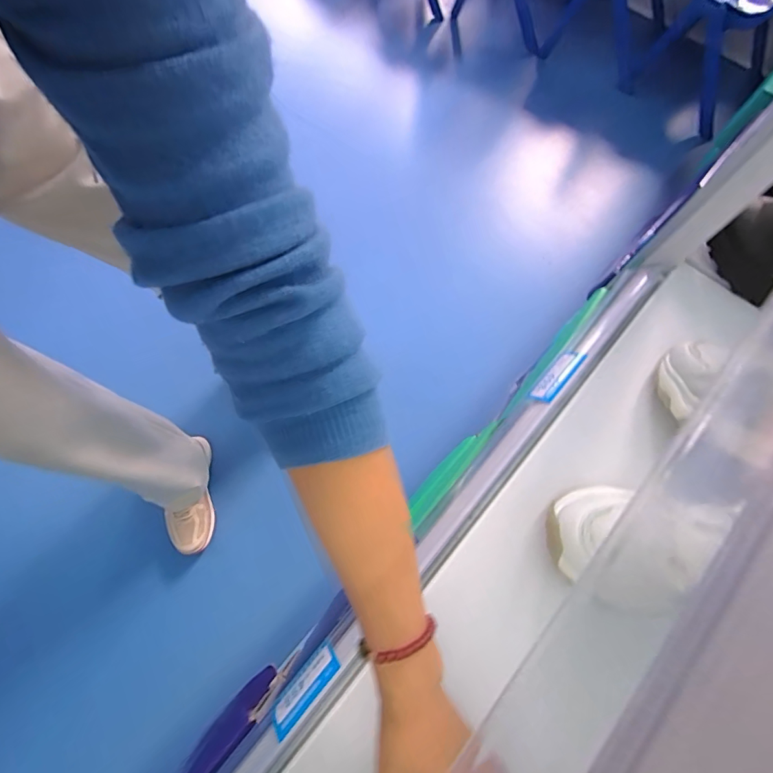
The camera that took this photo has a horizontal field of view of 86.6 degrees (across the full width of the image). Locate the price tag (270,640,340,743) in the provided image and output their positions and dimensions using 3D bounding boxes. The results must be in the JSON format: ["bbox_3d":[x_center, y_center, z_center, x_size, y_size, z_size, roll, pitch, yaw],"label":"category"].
[{"bbox_3d":[-0.074,0.269,0.366,0.072,0.033,0.004,-47,120,-15],"label":"price tag"}]

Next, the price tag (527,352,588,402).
[{"bbox_3d":[0.193,-0.012,0.462,0.077,0.008,0.031,-45,34,-14],"label":"price tag"}]

